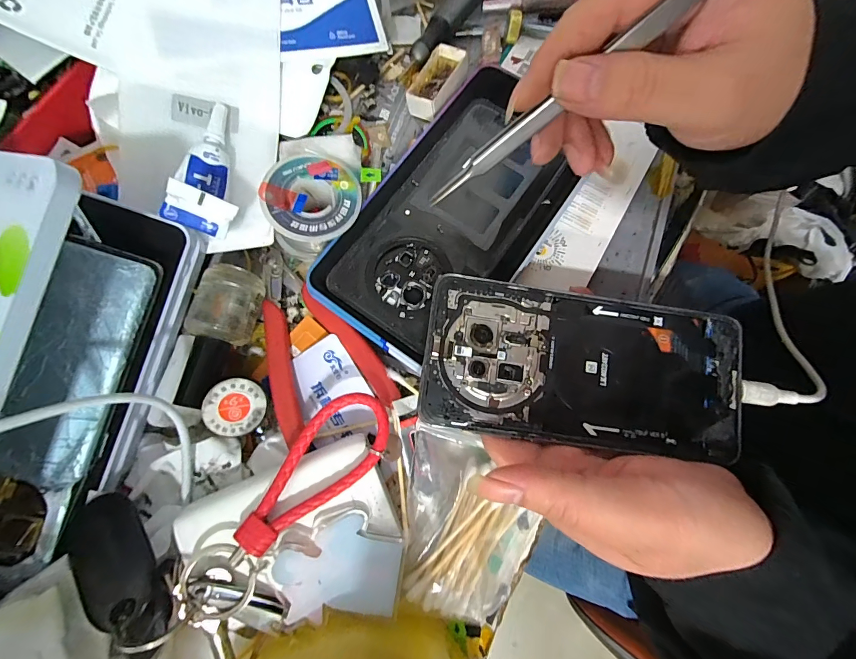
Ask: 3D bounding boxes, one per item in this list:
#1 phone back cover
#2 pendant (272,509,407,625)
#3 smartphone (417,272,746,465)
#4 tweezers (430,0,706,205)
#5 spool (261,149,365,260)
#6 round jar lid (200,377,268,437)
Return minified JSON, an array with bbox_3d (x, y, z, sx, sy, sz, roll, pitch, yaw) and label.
[{"bbox_3d":[0.018,-0.070,0.227,0.098,0.013,0.182,32,79,6],"label":"phone back cover"},{"bbox_3d":[-0.042,0.111,0.180,0.056,0.007,0.044,6,77,-13],"label":"pendant"},{"bbox_3d":[0.078,0.018,0.188,0.157,0.006,0.073,7,77,-2],"label":"smartphone"},{"bbox_3d":[0.059,-0.100,0.159,0.151,0.006,0.008,-29,76,32],"label":"tweezers"},{"bbox_3d":[-0.065,-0.073,0.215,0.053,0.018,0.054,0,77,-1],"label":"spool"},{"bbox_3d":[-0.101,0.041,0.199,0.029,0.004,0.029,-2,93,-30],"label":"round jar lid"}]

